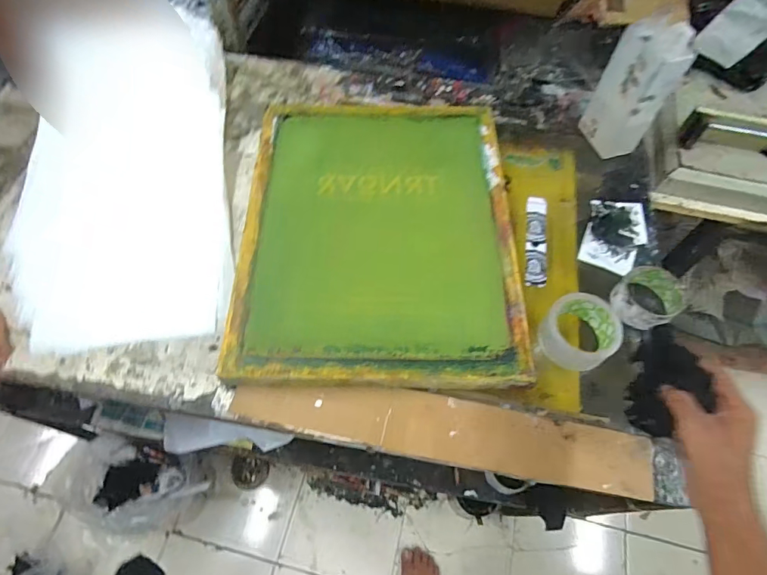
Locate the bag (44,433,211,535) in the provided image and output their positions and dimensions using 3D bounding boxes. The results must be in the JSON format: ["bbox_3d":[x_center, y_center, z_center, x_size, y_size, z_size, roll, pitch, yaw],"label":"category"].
[{"bbox_3d":[-0.667,0.528,1.183,0.371,0.178,0.195,11,61,3],"label":"bag"}]

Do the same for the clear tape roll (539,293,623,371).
[{"bbox_3d":[0.273,0.059,0.619,0.093,0.054,0.098,1,61,-2],"label":"clear tape roll"}]

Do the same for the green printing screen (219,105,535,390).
[{"bbox_3d":[-0.006,-0.101,0.683,0.399,0.026,0.502,1,61,-2],"label":"green printing screen"}]

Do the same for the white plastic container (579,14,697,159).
[{"bbox_3d":[0.407,-0.323,0.726,0.049,0.207,0.102,-16,63,-11],"label":"white plastic container"}]

